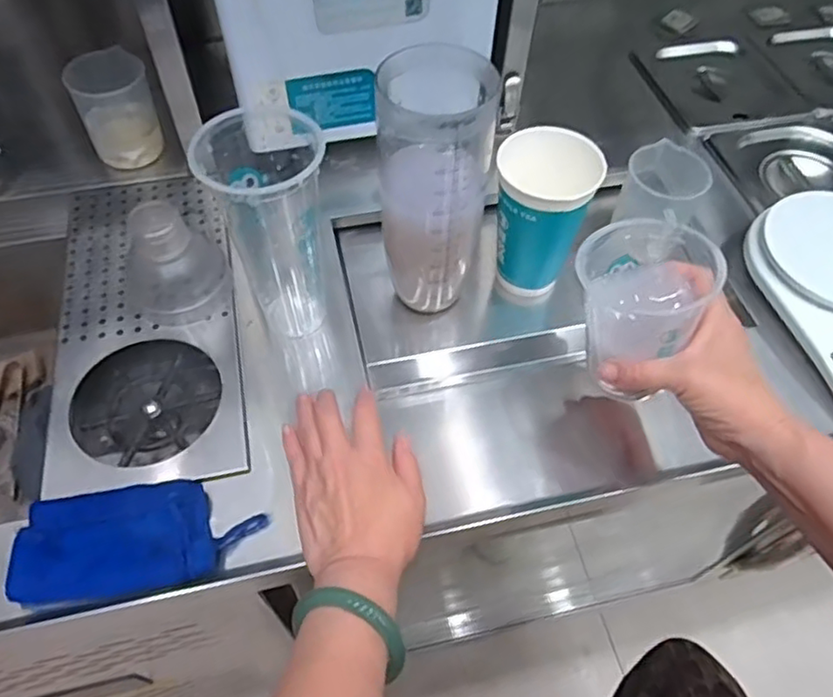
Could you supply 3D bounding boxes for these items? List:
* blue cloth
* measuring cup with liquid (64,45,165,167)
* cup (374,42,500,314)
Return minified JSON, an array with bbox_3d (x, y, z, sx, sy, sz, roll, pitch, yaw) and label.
[{"bbox_3d":[-0.190,0.128,0.437,0.155,0.030,0.070,-8,57,-8],"label":"blue cloth"},{"bbox_3d":[-0.299,-0.240,0.641,0.068,0.086,0.075,-18,59,-14],"label":"measuring cup with liquid"},{"bbox_3d":[0.018,-0.128,0.520,0.079,0.239,0.077,25,59,13],"label":"cup"}]

